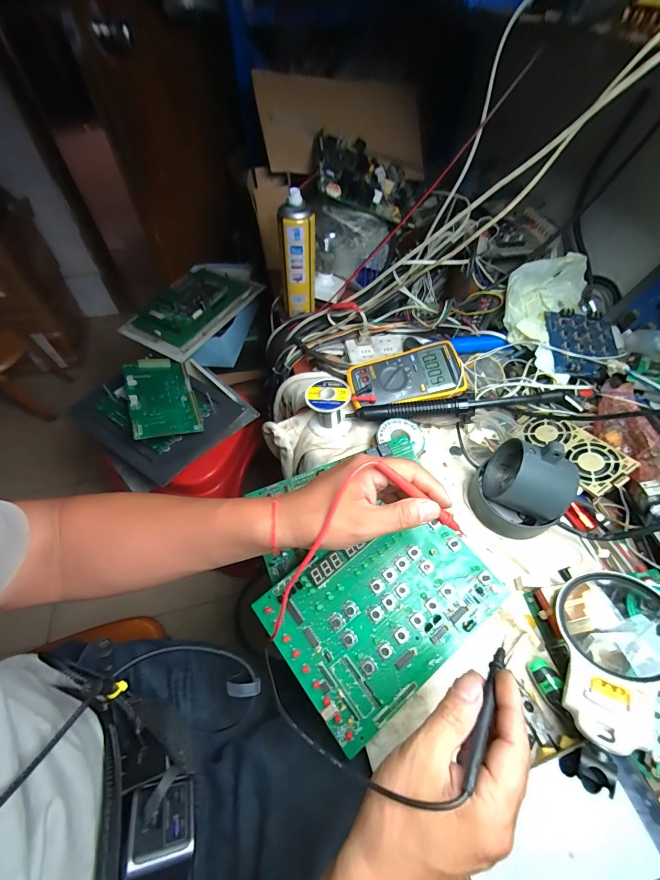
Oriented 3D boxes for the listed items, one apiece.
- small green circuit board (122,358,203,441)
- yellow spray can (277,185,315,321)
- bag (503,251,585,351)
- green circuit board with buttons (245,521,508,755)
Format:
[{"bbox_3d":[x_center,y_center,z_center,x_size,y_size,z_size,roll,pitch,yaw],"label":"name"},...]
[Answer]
[{"bbox_3d":[-0.334,-0.086,0.692,0.116,0.016,0.201,-12,61,-26],"label":"small green circuit board"},{"bbox_3d":[-0.059,-0.336,0.647,0.064,0.196,0.053,-2,55,-2],"label":"yellow spray can"},{"bbox_3d":[0.362,-0.248,0.594,0.110,0.065,0.184,27,59,17],"label":"bag"},{"bbox_3d":[0.054,0.166,0.359,0.214,0.008,0.157,-36,70,-12],"label":"green circuit board with buttons"}]

